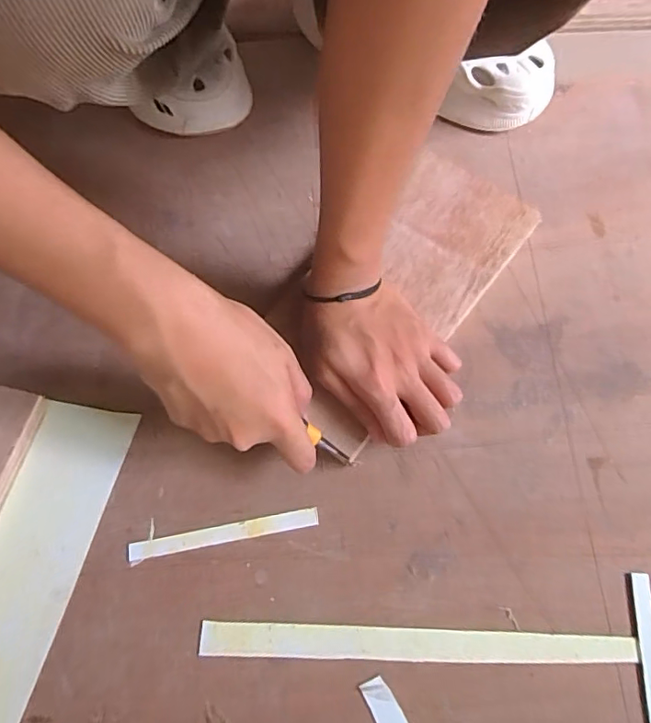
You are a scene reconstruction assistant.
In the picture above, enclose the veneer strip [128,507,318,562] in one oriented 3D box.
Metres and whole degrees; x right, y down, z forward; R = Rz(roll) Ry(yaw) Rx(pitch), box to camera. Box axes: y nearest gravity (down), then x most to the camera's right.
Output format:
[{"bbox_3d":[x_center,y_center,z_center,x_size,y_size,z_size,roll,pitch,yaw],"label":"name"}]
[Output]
[{"bbox_3d":[-0.068,0.116,0.352,0.126,0.004,0.012,-10,67,-4],"label":"veneer strip"}]

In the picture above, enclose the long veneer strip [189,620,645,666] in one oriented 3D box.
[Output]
[{"bbox_3d":[0.055,0.176,0.323,0.263,0.006,0.019,2,70,1],"label":"long veneer strip"}]

